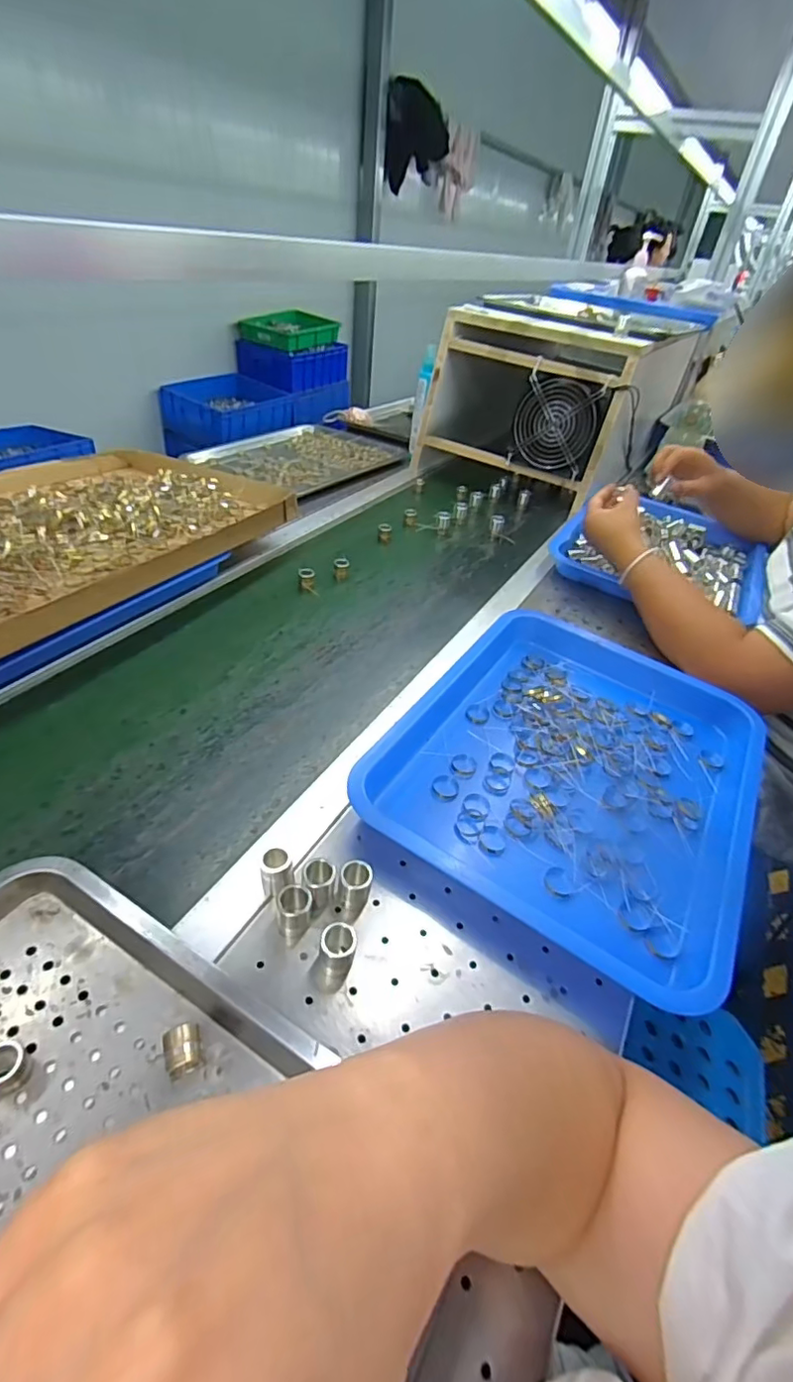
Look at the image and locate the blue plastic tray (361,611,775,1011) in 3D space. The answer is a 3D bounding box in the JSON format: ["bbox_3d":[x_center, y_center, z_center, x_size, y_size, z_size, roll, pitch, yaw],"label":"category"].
[{"bbox_3d":[0.173,0.058,0.522,0.305,0.040,0.383,25,43,20],"label":"blue plastic tray"}]

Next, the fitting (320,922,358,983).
[{"bbox_3d":[-0.038,0.168,0.360,0.022,0.038,0.021,4,40,-4],"label":"fitting"}]

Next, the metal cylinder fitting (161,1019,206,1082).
[{"bbox_3d":[-0.120,0.203,0.316,0.020,0.015,0.025,-12,43,-22],"label":"metal cylinder fitting"}]

